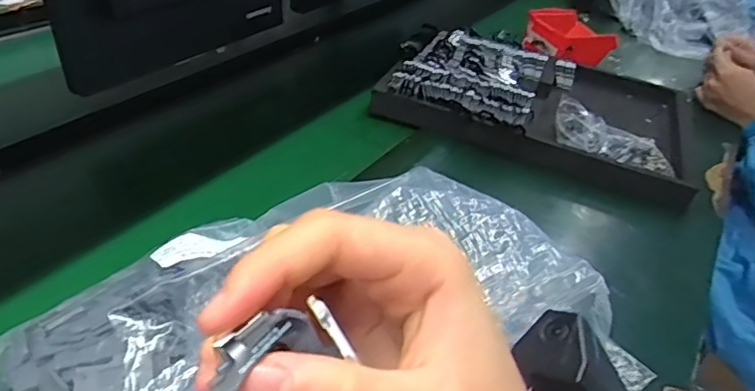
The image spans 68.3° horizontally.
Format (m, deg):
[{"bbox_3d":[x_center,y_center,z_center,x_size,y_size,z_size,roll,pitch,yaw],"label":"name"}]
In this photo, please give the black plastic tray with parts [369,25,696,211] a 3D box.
[{"bbox_3d":[0.238,-0.142,0.823,0.433,0.074,0.323,21,38,19],"label":"black plastic tray with parts"}]

